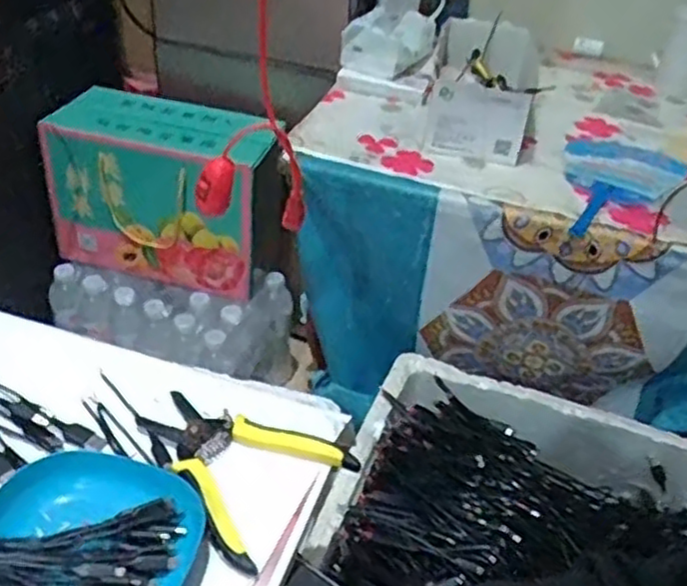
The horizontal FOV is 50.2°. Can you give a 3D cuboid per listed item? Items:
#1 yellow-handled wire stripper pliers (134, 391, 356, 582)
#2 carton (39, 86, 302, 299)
[{"bbox_3d":[-0.083,0.118,0.538,0.152,0.010,0.115,31,44,28],"label":"yellow-handled wire stripper pliers"},{"bbox_3d":[-0.264,-0.154,1.136,0.345,0.238,0.154,13,38,8],"label":"carton"}]

